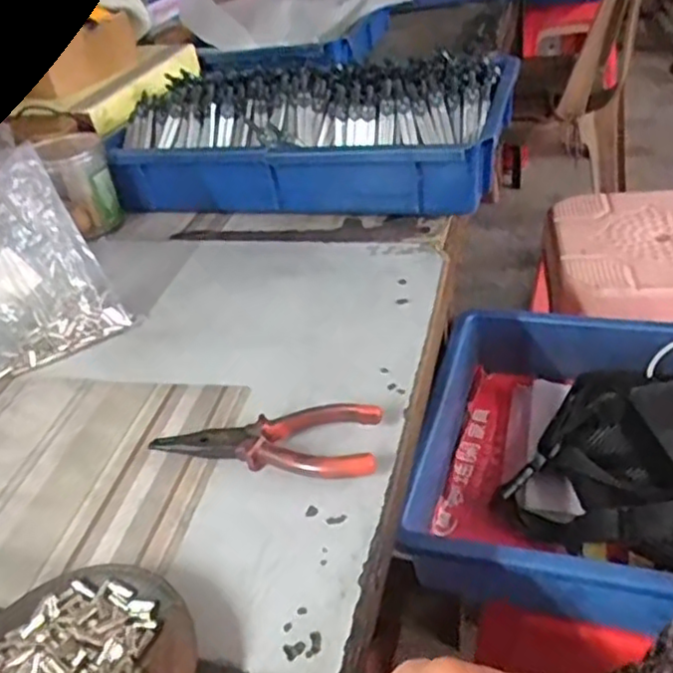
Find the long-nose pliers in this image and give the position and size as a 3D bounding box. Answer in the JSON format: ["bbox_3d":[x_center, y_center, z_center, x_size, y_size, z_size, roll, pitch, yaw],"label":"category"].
[{"bbox_3d":[-0.044,0.064,0.432,0.140,0.016,0.050,2,37,13],"label":"long-nose pliers"}]

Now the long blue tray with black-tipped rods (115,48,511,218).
[{"bbox_3d":[-0.037,-0.204,0.713,0.402,0.127,0.112,4,38,19],"label":"long blue tray with black-tipped rods"}]

